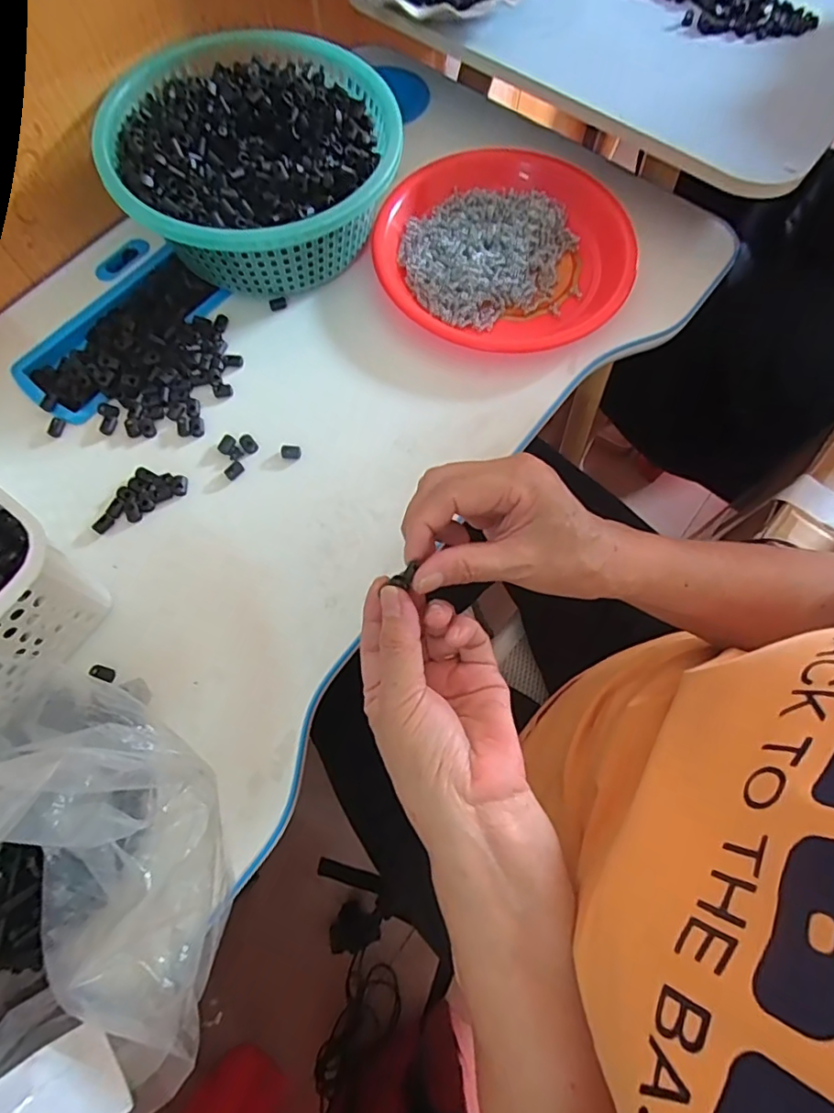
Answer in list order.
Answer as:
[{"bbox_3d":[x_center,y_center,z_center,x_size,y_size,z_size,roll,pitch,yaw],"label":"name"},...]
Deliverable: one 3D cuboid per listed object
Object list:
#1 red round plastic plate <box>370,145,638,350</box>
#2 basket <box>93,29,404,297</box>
[{"bbox_3d":[0.077,-0.282,0.505,0.224,0.022,0.229,0,70,0],"label":"red round plastic plate"},{"bbox_3d":[-0.135,-0.336,0.486,0.225,0.084,0.240,0,70,0],"label":"basket"}]

